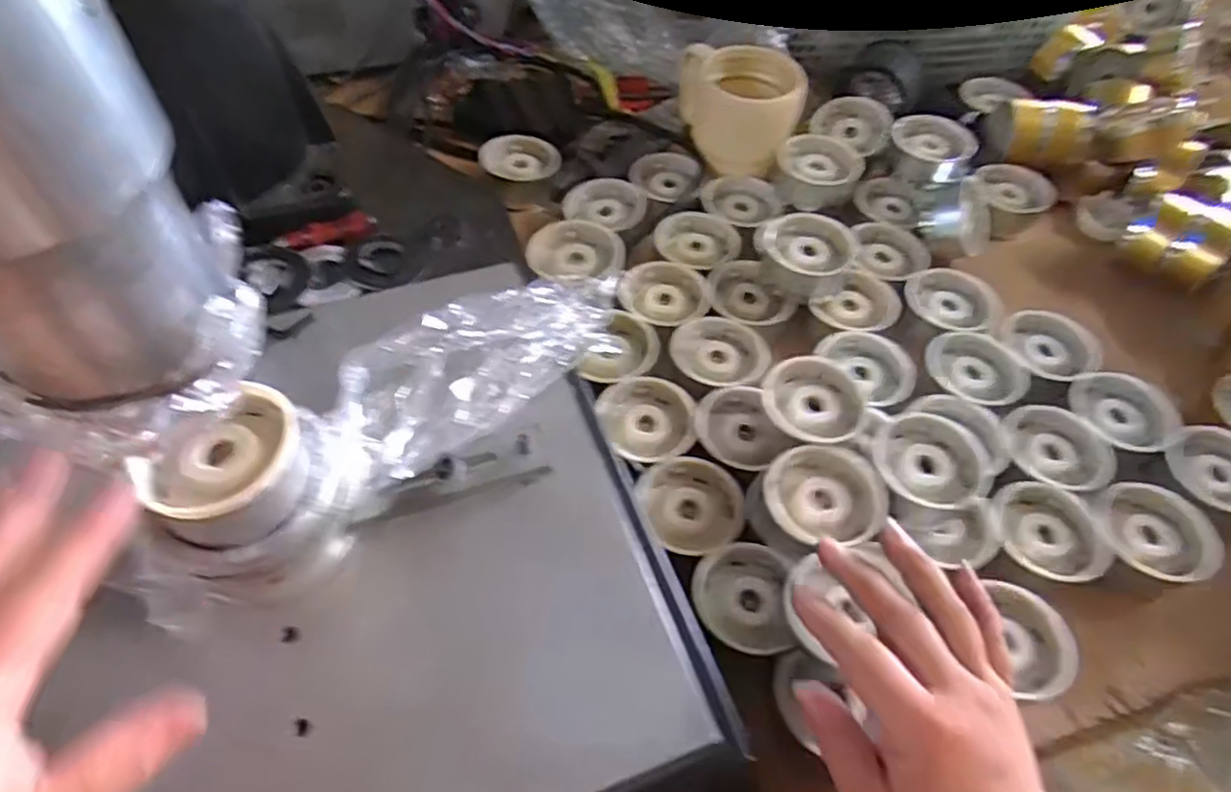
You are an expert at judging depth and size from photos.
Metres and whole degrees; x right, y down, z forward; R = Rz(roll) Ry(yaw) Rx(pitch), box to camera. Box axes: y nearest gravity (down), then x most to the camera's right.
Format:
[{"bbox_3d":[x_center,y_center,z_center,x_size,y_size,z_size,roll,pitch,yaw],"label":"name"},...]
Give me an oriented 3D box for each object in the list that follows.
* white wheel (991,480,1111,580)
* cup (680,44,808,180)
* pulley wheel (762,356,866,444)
[{"bbox_3d":[0.278,0.087,0.464,0.068,0.022,0.062,1,54,-2],"label":"white wheel"},{"bbox_3d":[0.110,-0.263,0.652,0.105,0.079,0.089,7,54,2],"label":"cup"},{"bbox_3d":[0.133,0.004,0.483,0.069,0.021,0.065,-33,62,-23],"label":"pulley wheel"}]

